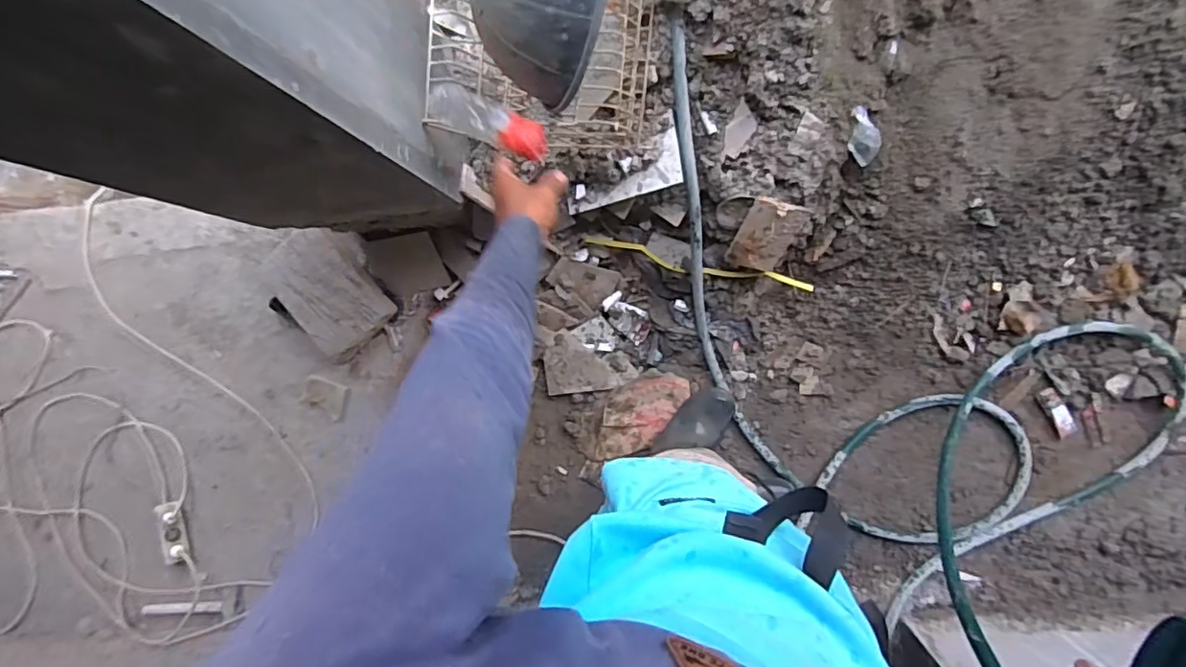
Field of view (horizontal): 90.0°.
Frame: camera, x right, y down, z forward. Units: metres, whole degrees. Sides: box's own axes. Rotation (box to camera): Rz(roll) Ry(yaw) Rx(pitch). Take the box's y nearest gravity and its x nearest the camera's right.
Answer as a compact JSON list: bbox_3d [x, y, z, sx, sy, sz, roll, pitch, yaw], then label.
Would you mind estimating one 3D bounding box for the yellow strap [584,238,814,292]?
[{"bbox_3d":[0.223,-0.145,1.276,0.491,0.075,0.037,12,92,7],"label":"yellow strap"}]

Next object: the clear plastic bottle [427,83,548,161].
[{"bbox_3d":[-0.159,-0.313,0.873,0.214,0.045,0.053,28,90,23],"label":"clear plastic bottle"}]

